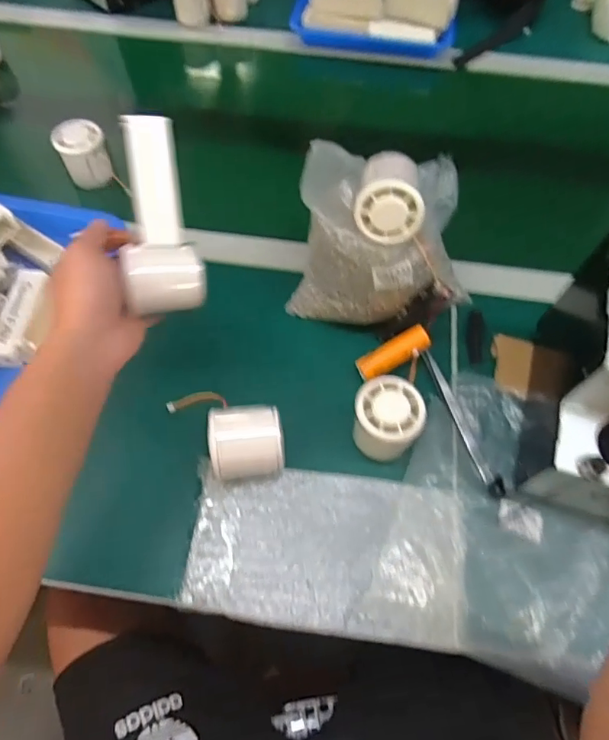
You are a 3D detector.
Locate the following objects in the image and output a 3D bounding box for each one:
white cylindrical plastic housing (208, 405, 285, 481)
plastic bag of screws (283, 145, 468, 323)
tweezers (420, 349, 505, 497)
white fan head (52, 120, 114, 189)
[{"bbox_3d":[-0.049,0.066,0.436,0.060,0.056,0.058,-6,61,-4],"label":"white cylindrical plastic housing"},{"bbox_3d":[0.071,-0.123,0.487,0.156,0.148,0.112,5,61,2],"label":"plastic bag of screws"},{"bbox_3d":[0.149,0.046,0.474,0.015,0.016,0.148,-17,63,-10],"label":"tweezers"},{"bbox_3d":[-0.272,-0.267,0.622,0.055,0.062,0.056,-21,64,-12],"label":"white fan head"}]

